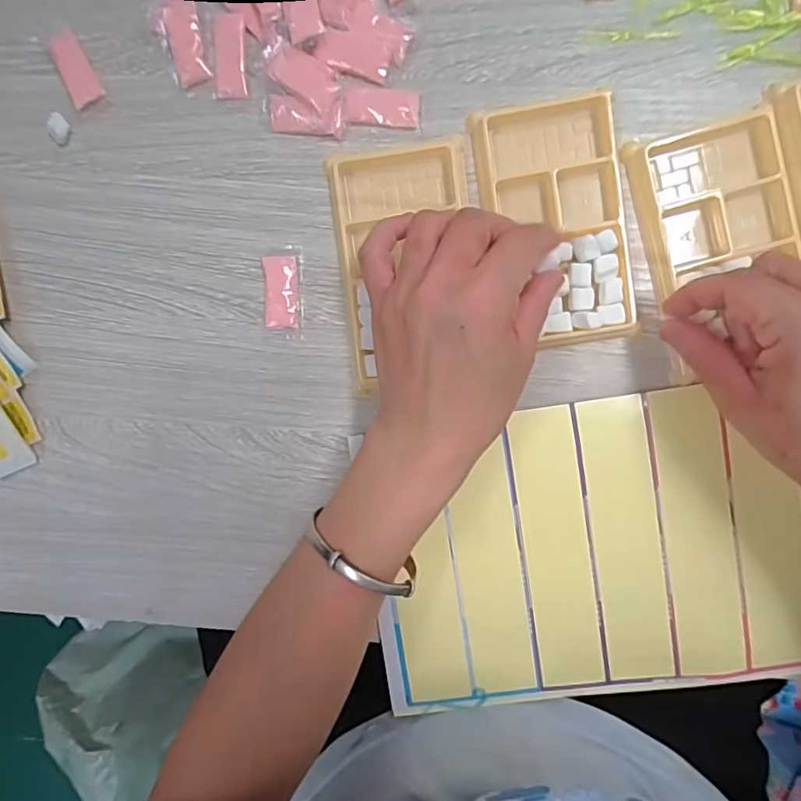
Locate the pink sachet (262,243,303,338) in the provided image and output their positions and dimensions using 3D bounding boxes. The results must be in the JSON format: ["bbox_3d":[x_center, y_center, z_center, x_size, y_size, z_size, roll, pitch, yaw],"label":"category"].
[{"bbox_3d":[-0.069,-0.064,0.323,0.024,0.004,0.053,1,95,5],"label":"pink sachet"}]

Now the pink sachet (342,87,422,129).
[{"bbox_3d":[-0.010,-0.167,0.310,0.044,0.004,0.021,5,95,4],"label":"pink sachet"}]

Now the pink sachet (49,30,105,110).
[{"bbox_3d":[-0.190,-0.193,0.318,0.018,0.005,0.041,-27,92,6],"label":"pink sachet"}]

